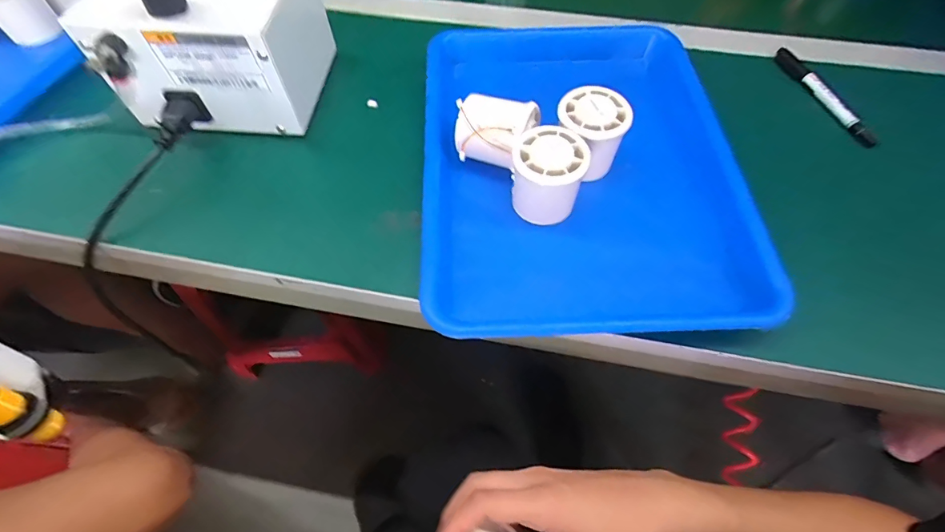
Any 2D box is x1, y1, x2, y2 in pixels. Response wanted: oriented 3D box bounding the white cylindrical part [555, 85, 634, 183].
[{"bbox_3d":[0.097,-0.104,0.383,0.051,0.076,0.054,0,58,1],"label":"white cylindrical part"}]

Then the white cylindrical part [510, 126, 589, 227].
[{"bbox_3d":[0.058,-0.067,0.360,0.053,0.069,0.051,0,58,1],"label":"white cylindrical part"}]

